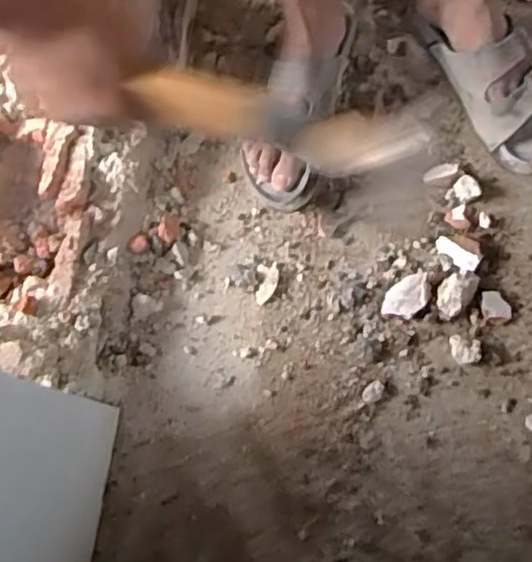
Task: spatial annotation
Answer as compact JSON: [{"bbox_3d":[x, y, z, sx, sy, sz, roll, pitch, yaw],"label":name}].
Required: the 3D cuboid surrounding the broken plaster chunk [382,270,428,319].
[{"bbox_3d":[0.157,0.016,0.743,0.063,0.012,0.038,-41,78,-8],"label":"broken plaster chunk"}]

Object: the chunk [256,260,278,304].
[{"bbox_3d":[0.002,0.002,0.757,0.024,0.008,0.047,1,77,2],"label":"chunk"}]

